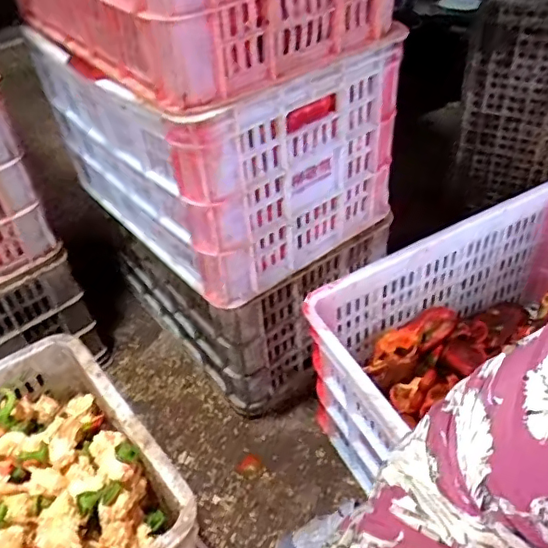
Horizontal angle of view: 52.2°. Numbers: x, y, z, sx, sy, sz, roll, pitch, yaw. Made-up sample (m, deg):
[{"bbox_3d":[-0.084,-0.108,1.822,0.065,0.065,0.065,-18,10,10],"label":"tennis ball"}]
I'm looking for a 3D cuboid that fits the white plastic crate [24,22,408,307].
[{"bbox_3d":[-0.086,-0.213,0.860,0.354,0.298,0.414,-30,48,-25],"label":"white plastic crate"}]

